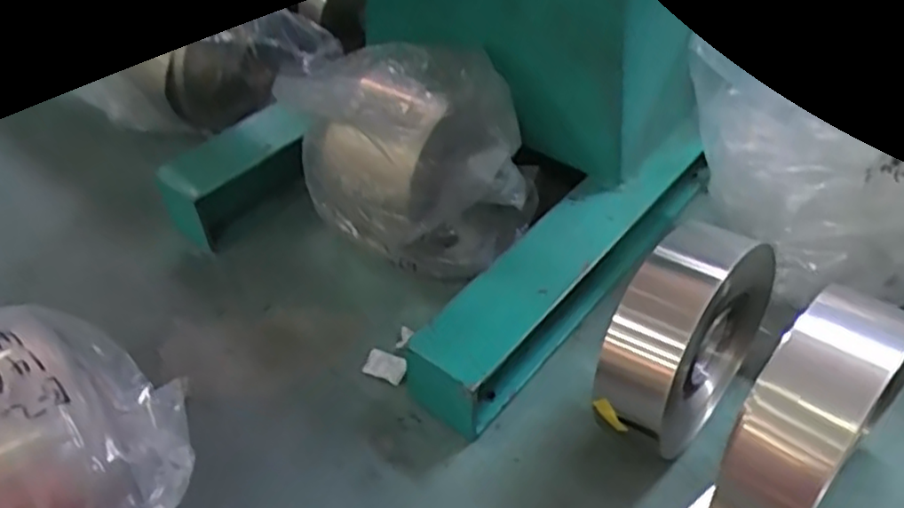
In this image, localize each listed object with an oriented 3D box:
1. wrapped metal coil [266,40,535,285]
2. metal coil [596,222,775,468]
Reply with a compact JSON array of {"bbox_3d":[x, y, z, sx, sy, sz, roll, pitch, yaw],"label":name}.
[{"bbox_3d":[-0.060,-0.135,0.937,0.320,0.235,0.194,23,50,22],"label":"wrapped metal coil"},{"bbox_3d":[0.246,0.100,0.738,0.119,0.239,0.246,31,53,28],"label":"metal coil"}]

